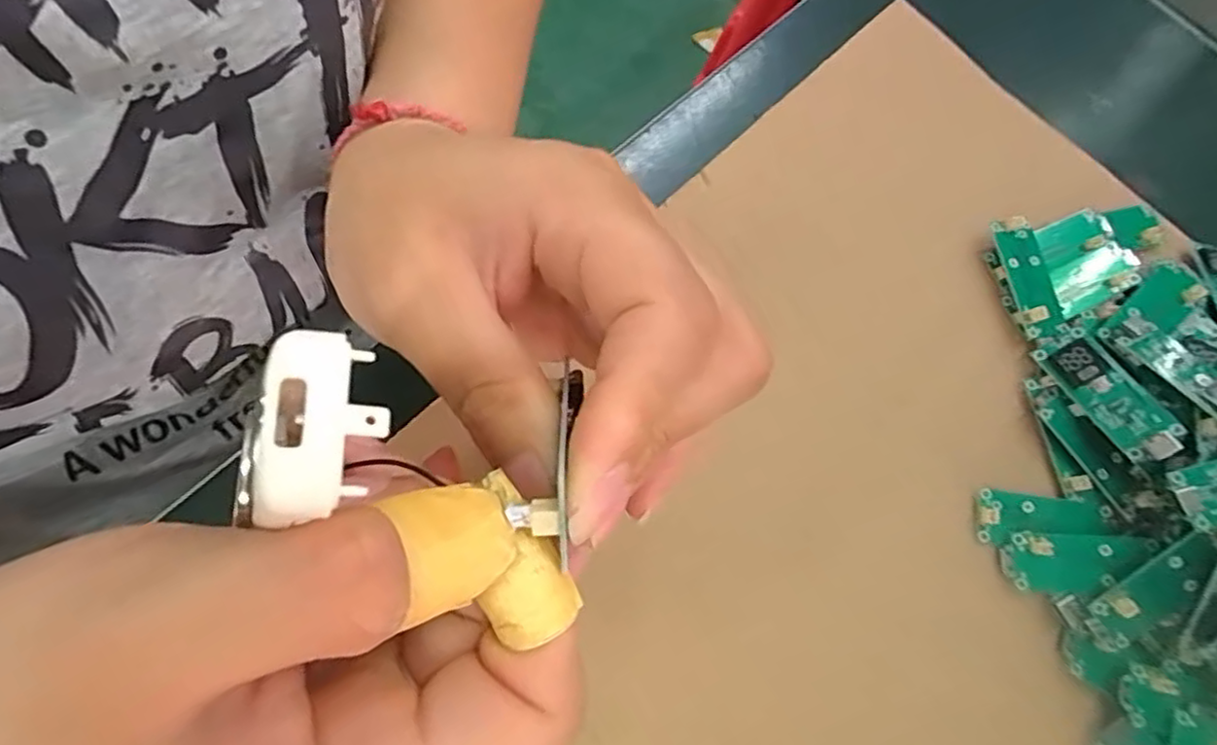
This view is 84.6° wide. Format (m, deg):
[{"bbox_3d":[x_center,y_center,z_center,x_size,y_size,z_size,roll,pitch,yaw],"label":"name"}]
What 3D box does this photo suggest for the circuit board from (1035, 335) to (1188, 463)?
[{"bbox_3d":[0.175,0.008,0.234,0.019,0.005,0.049,-34,61,16],"label":"circuit board"}]

